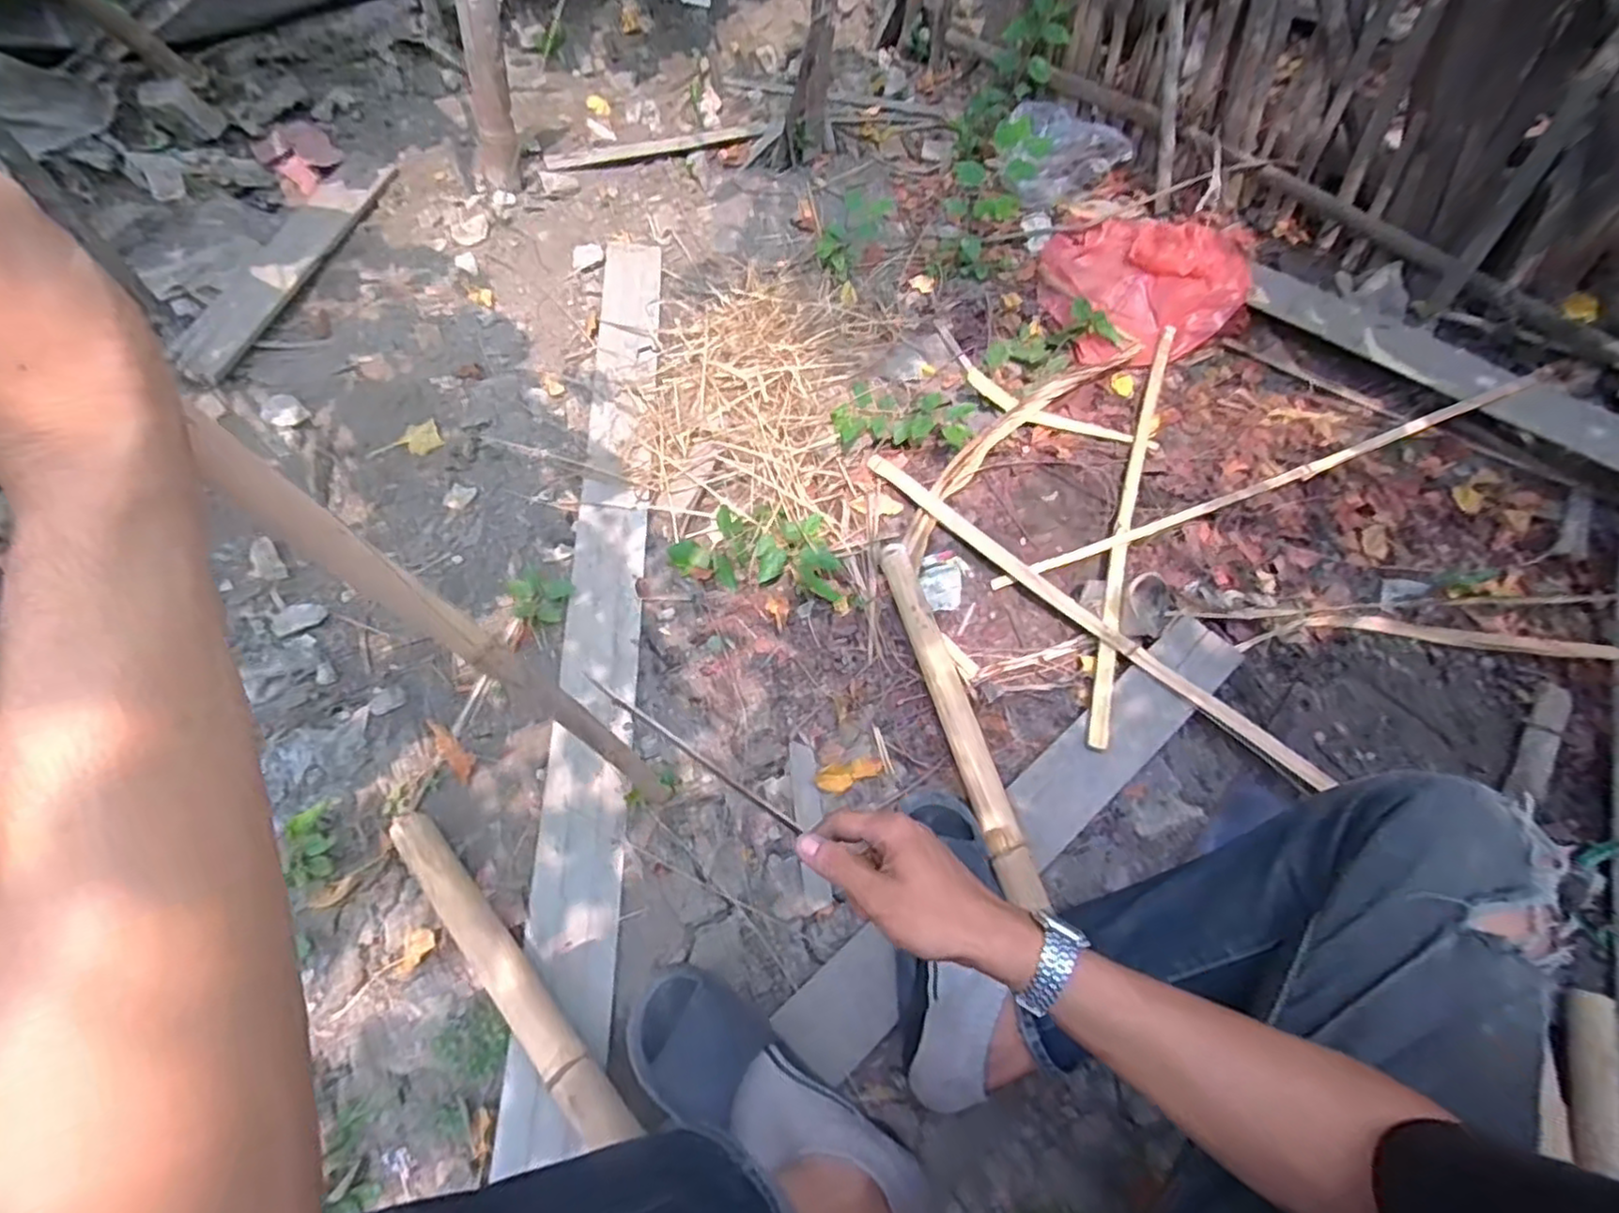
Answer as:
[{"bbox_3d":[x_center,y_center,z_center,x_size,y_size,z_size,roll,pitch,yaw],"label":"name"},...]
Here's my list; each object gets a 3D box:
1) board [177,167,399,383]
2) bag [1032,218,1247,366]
[{"bbox_3d":[-0.937,-0.621,1.261,0.095,0.014,0.562,22,64,-11],"label":"board"},{"bbox_3d":[0.634,-0.656,1.384,0.325,0.129,0.372,-15,58,-9],"label":"bag"}]

